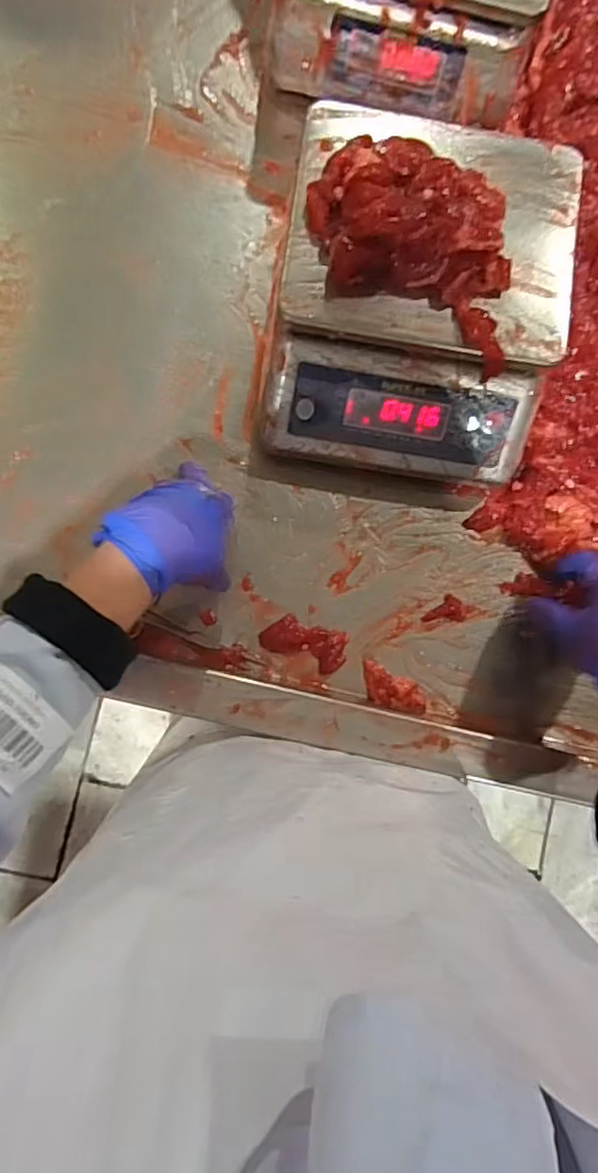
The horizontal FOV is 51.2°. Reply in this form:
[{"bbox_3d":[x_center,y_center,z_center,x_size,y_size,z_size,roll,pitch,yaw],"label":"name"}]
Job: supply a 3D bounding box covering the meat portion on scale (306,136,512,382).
[{"bbox_3d":[0.091,-0.256,0.455,0.178,0.048,0.119,19,85,-2],"label":"meat portion on scale"}]

